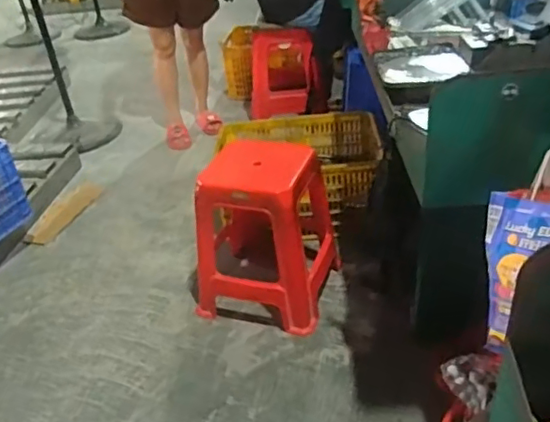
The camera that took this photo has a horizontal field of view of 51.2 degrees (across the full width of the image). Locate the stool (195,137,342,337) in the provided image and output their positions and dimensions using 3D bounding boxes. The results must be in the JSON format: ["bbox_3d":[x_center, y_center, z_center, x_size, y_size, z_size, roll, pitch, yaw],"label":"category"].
[{"bbox_3d":[-0.027,0.048,1.753,0.368,0.487,0.379,5,35,17],"label":"stool"}]

